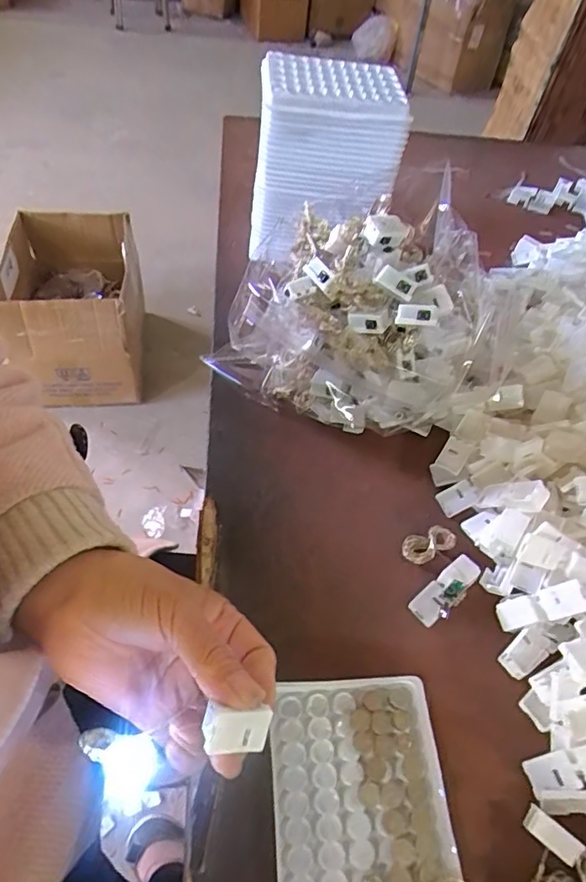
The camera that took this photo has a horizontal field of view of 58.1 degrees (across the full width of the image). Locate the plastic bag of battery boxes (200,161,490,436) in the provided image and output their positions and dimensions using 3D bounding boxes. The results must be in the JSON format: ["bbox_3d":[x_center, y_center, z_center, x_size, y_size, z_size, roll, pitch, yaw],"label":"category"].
[{"bbox_3d":[0.053,-0.104,0.424,0.190,0.140,0.153,29,56,16],"label":"plastic bag of battery boxes"}]

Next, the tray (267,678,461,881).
[{"bbox_3d":[0.036,0.196,0.278,0.094,0.009,0.128,0,53,-5],"label":"tray"}]

